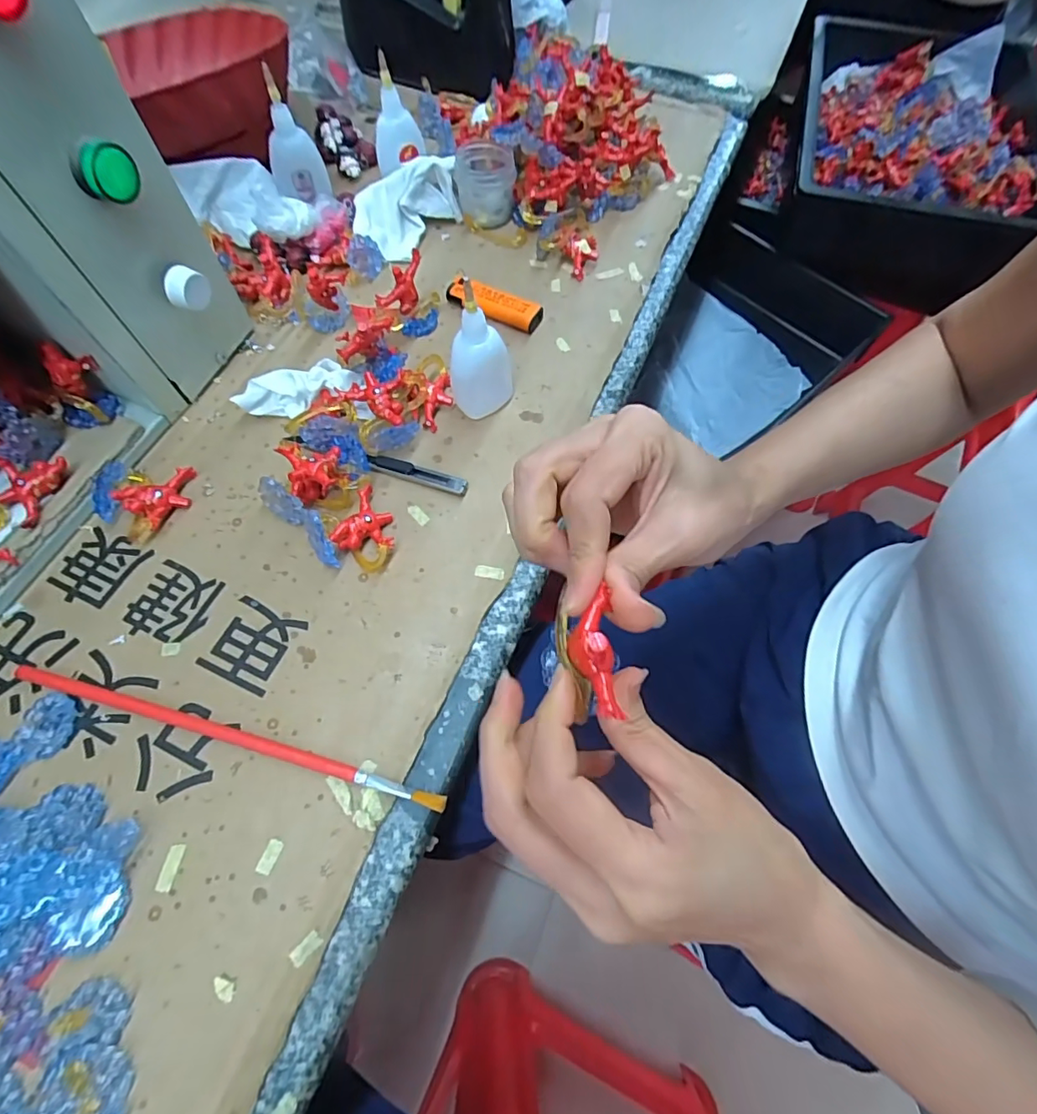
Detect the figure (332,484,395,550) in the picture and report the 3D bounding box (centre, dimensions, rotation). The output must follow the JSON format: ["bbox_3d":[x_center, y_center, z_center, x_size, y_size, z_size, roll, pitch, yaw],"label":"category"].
[{"bbox_3d":[-0.099,-0.026,0.350,0.036,0.016,0.044,0,66,-1],"label":"figure"}]

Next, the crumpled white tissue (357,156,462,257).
[{"bbox_3d":[-0.100,-0.312,0.469,0.095,0.035,0.092,-7,66,-4],"label":"crumpled white tissue"}]

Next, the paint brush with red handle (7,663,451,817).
[{"bbox_3d":[-0.165,0.098,0.294,0.263,0.014,0.008,15,66,6],"label":"paint brush with red handle"}]

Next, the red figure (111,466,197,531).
[{"bbox_3d":[-0.239,-0.044,0.356,0.034,0.014,0.046,31,69,13],"label":"red figure"}]

